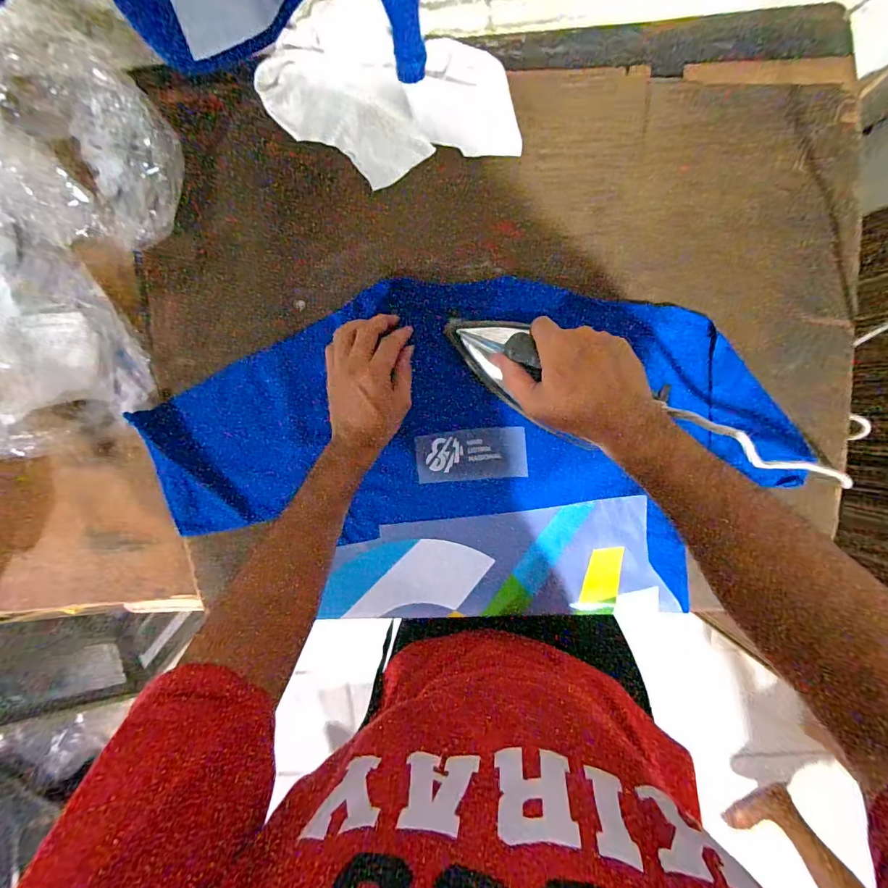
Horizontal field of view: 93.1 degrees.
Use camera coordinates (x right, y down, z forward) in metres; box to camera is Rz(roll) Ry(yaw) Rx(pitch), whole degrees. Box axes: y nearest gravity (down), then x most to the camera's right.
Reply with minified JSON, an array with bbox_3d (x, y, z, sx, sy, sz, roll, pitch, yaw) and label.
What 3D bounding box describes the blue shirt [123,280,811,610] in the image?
[{"bbox_3d":[0.029,0.019,0.485,0.732,0.051,0.391,-2,99,1],"label":"blue shirt"}]

